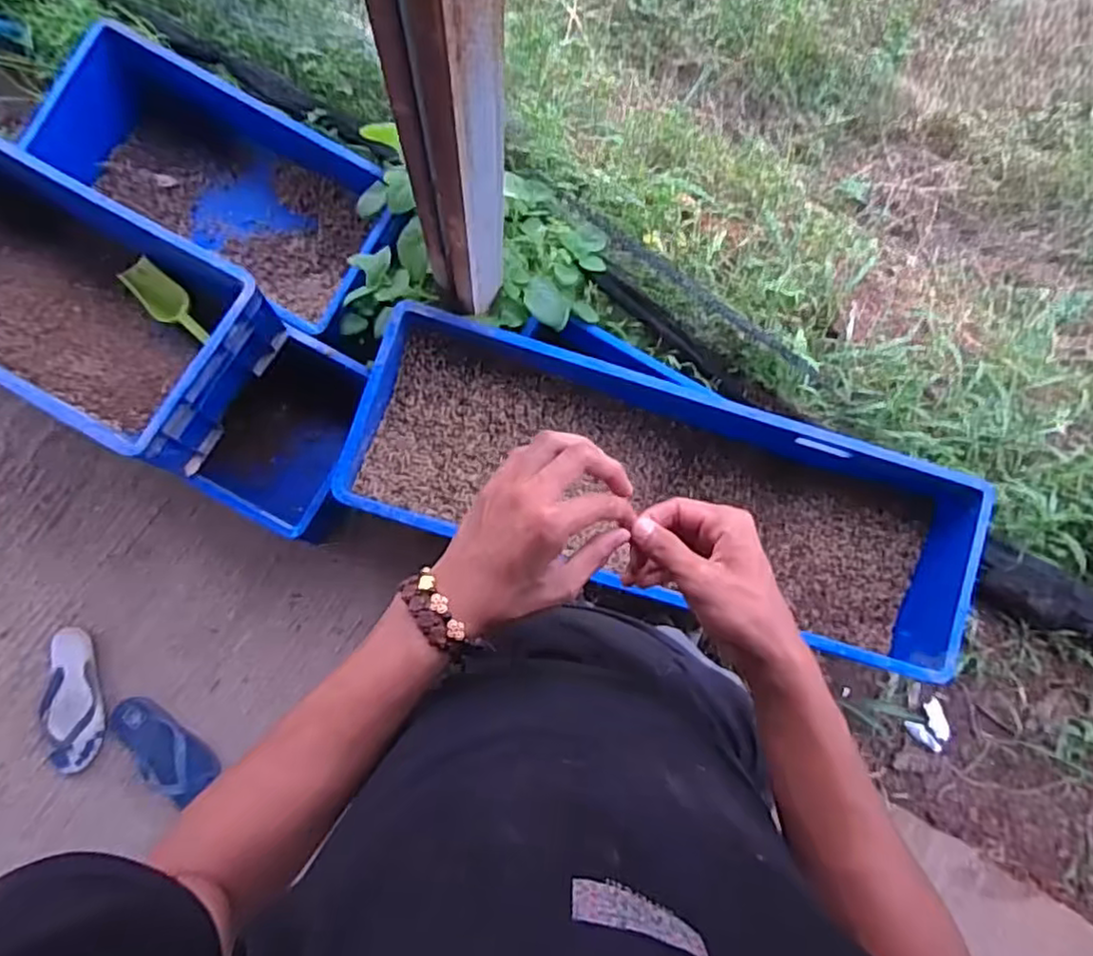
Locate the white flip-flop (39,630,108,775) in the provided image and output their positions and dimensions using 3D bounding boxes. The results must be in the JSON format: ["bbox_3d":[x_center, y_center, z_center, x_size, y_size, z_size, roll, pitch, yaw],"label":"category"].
[{"bbox_3d":[-0.913,0.428,1.304,0.117,0.036,0.266,-16,86,-3],"label":"white flip-flop"}]

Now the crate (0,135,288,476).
[{"bbox_3d":[-0.821,-0.321,1.130,0.671,0.215,0.324,29,84,0],"label":"crate"}]

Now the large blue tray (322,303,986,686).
[{"bbox_3d":[0.196,0.018,1.144,0.998,0.167,0.348,17,84,-1],"label":"large blue tray"}]

